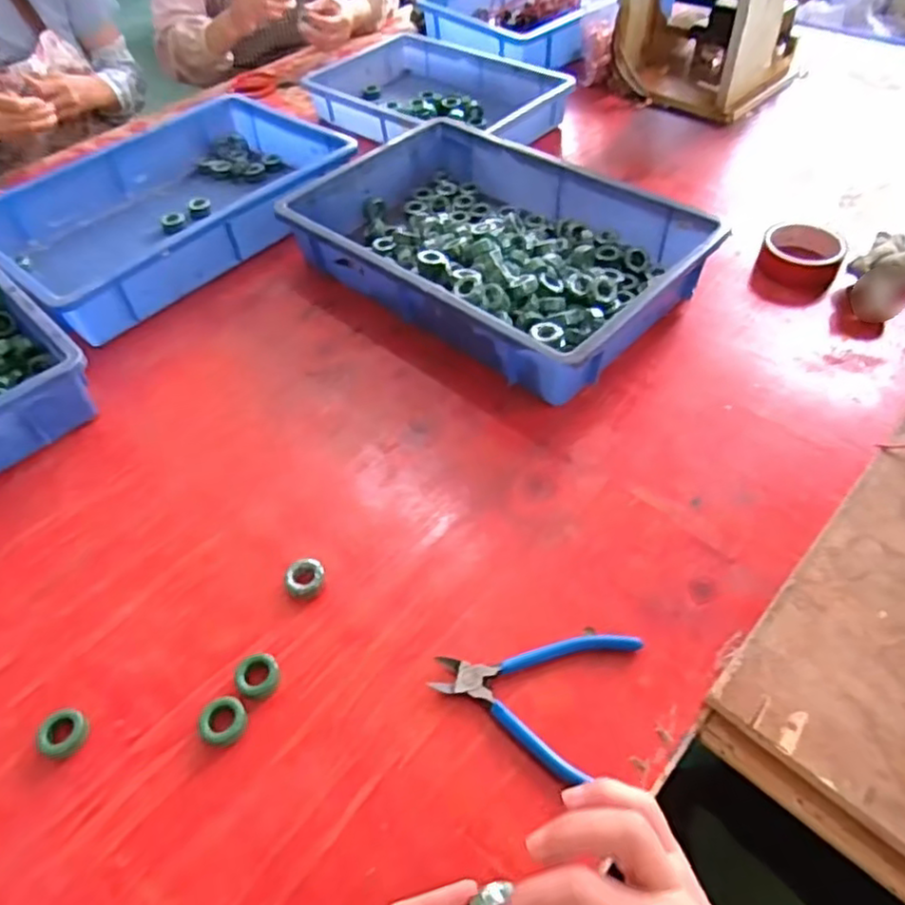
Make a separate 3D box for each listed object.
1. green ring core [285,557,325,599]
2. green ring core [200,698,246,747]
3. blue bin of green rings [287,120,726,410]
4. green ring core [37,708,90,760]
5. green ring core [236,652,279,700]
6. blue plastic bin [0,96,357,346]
[{"bbox_3d":[-0.118,0.101,0.526,0.030,0.011,0.032,-2,51,3],"label":"green ring core"},{"bbox_3d":[-0.160,0.189,0.458,0.033,0.010,0.031,-2,51,3],"label":"green ring core"},{"bbox_3d":[0.046,-0.239,0.754,0.421,0.080,0.284,32,60,26],"label":"blue bin of green rings"},{"bbox_3d":[-0.274,0.197,0.461,0.030,0.012,0.033,-2,51,3],"label":"green ring core"},{"bbox_3d":[-0.141,0.162,0.476,0.031,0.014,0.029,-2,51,3],"label":"green ring core"},{"bbox_3d":[-0.369,-0.320,0.855,0.305,0.070,0.430,31,59,26],"label":"blue plastic bin"}]

